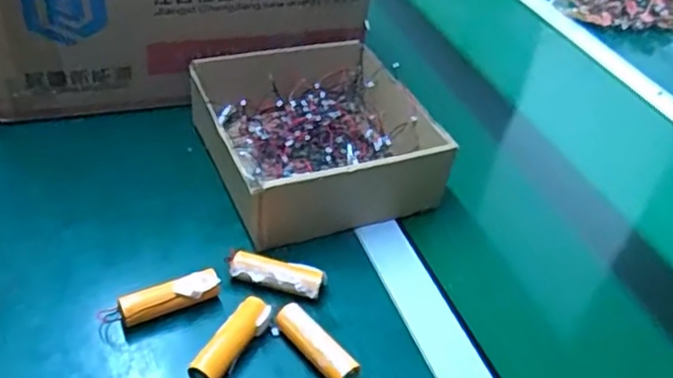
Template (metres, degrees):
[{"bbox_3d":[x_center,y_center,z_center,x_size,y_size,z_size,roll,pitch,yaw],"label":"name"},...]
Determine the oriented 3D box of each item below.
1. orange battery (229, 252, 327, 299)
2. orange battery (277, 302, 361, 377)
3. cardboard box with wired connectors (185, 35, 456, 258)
[{"bbox_3d":[-0.046,0.067,0.497,0.072,0.019,0.021,13,41,6],"label":"orange battery"},{"bbox_3d":[-0.015,0.111,0.452,0.022,0.022,0.070,-27,52,-34],"label":"orange battery"},{"bbox_3d":[-0.018,-0.051,0.606,0.199,0.073,0.200,-11,44,-21],"label":"cardboard box with wired connectors"}]

